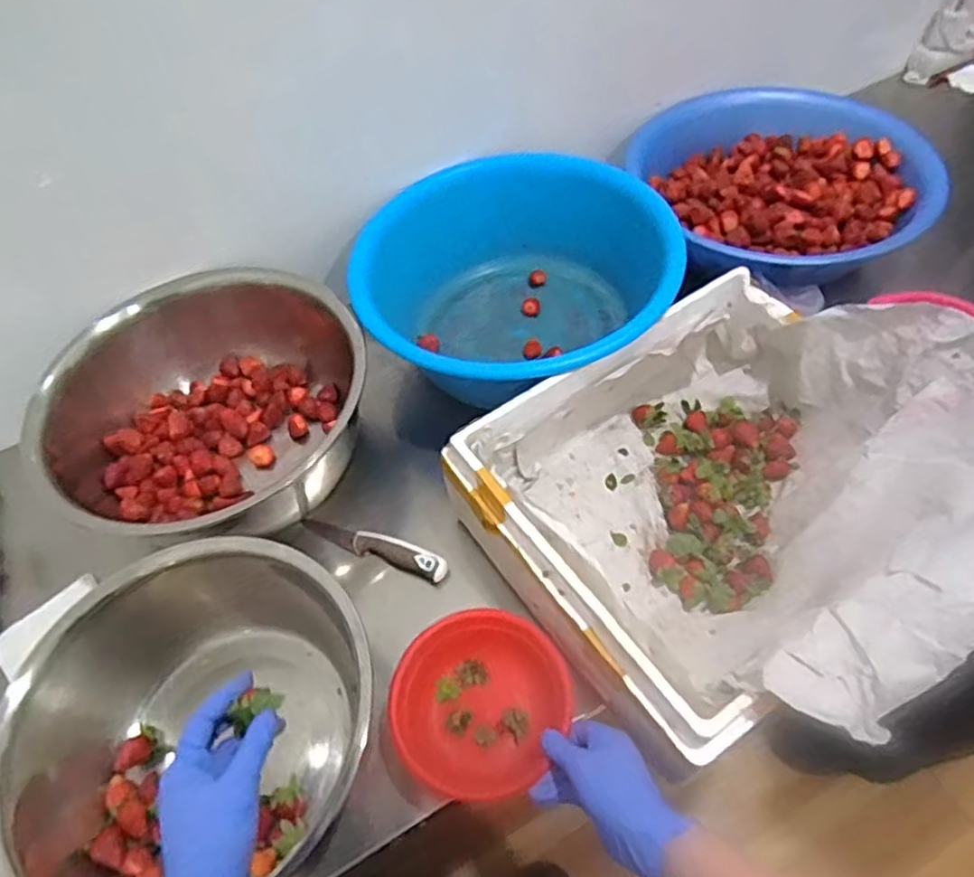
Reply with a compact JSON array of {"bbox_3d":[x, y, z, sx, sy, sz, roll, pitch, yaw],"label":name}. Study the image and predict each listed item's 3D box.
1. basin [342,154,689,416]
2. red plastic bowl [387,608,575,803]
[{"bbox_3d":[0.034,-0.198,0.893,0.401,0.179,0.345,-24,56,-12],"label":"basin"},{"bbox_3d":[-0.004,0.235,0.587,0.151,0.057,0.141,-2,54,3],"label":"red plastic bowl"}]

